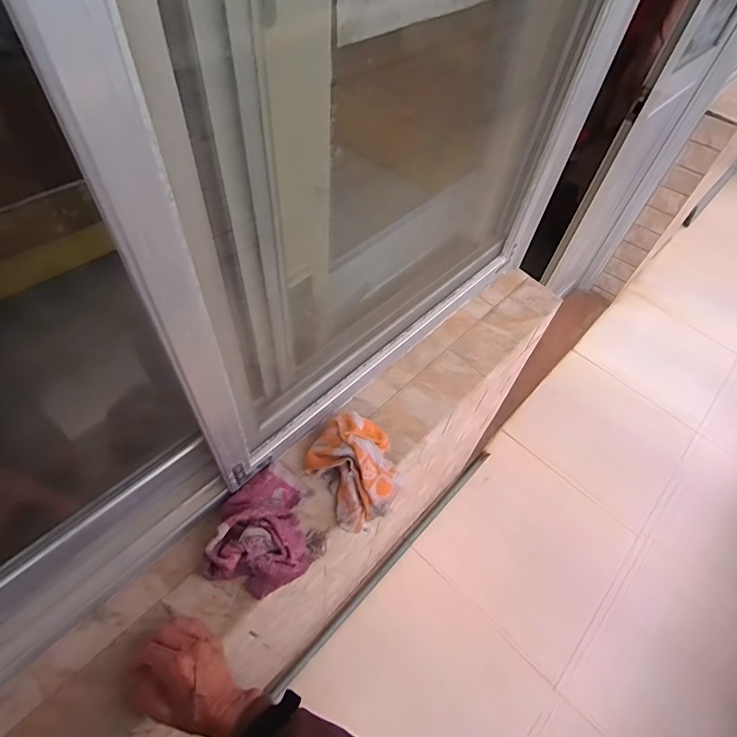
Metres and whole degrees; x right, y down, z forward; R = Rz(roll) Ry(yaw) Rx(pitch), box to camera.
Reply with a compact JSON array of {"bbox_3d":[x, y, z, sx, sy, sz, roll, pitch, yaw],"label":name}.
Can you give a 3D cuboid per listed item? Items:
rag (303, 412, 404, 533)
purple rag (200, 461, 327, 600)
[{"bbox_3d":[-0.016,0.143,0.669,0.127,0.051,0.146,-28,61,-23],"label":"rag"},{"bbox_3d":[-0.129,0.216,0.603,0.135,0.047,0.155,17,54,7],"label":"purple rag"}]

